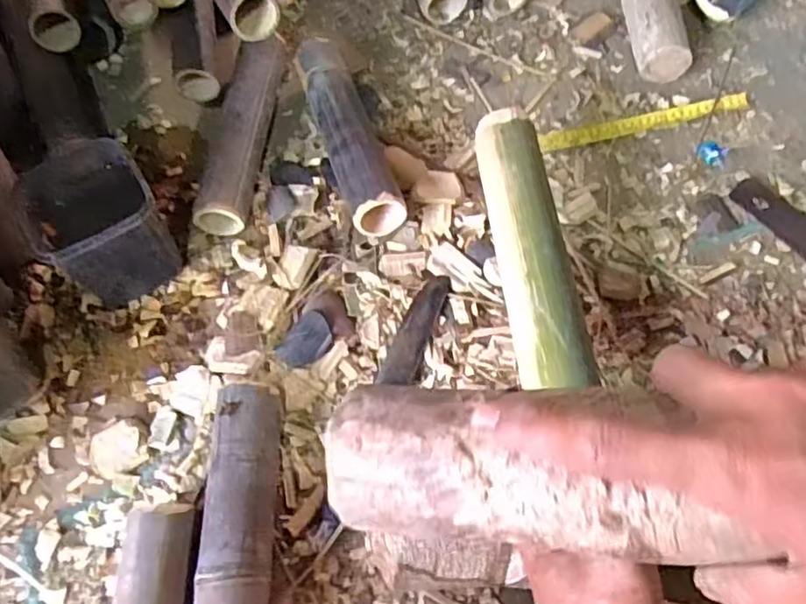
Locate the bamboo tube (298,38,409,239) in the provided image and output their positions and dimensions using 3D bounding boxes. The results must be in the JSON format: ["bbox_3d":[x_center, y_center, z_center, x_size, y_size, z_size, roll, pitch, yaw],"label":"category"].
[{"bbox_3d":[-0.062,-0.188,0.737,0.054,0.055,0.254,-18,62,-6],"label":"bamboo tube"}]

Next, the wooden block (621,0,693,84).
[{"bbox_3d":[0.303,-0.338,0.808,0.055,0.060,0.164,-5,62,1],"label":"wooden block"}]

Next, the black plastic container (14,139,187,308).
[{"bbox_3d":[-0.295,-0.069,0.666,0.111,0.120,0.117,-32,65,-12],"label":"black plastic container"}]

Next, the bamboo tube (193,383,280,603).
[{"bbox_3d":[-0.137,0.199,0.552,0.056,0.057,0.259,-2,62,3],"label":"bamboo tube"}]

